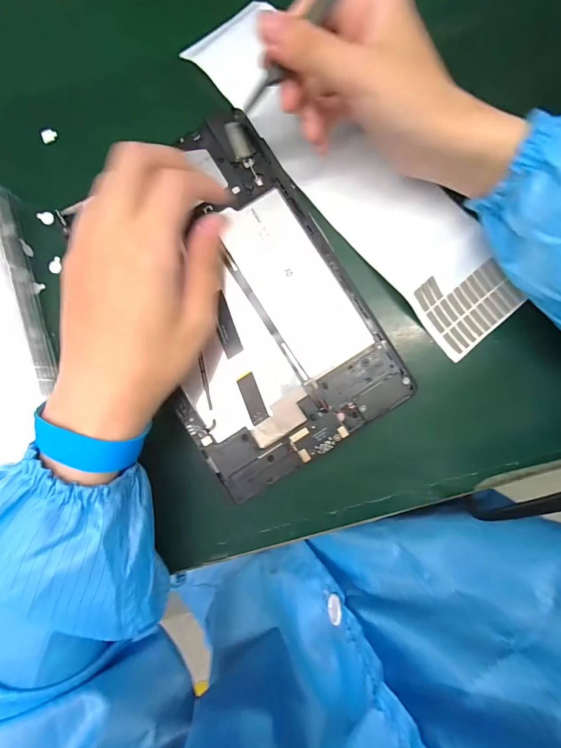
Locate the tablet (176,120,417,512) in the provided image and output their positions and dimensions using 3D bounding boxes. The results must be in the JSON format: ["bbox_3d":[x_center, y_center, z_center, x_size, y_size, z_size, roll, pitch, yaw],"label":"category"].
[{"bbox_3d":[-0.026,-0.047,0.242,0.147,0.015,0.229,-31,87,0],"label":"tablet"}]

